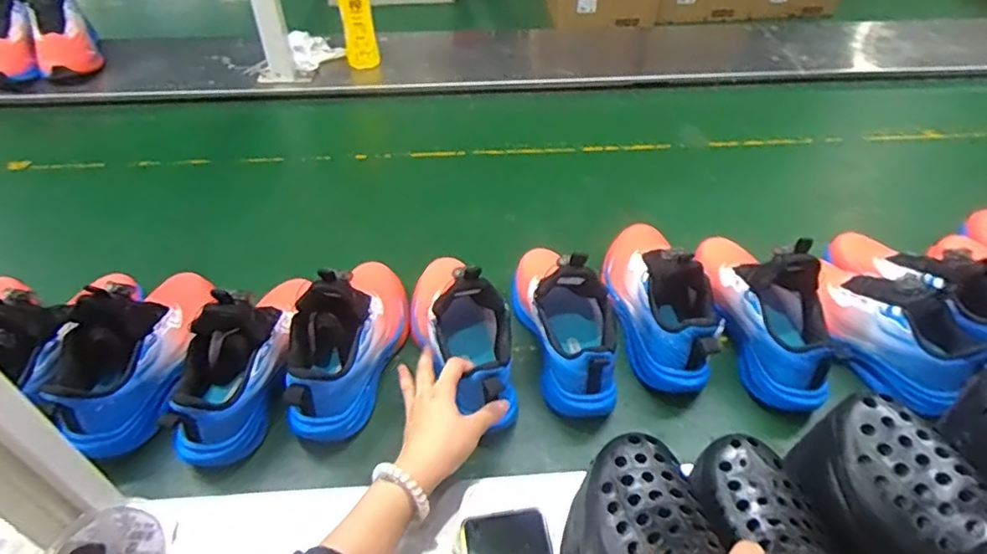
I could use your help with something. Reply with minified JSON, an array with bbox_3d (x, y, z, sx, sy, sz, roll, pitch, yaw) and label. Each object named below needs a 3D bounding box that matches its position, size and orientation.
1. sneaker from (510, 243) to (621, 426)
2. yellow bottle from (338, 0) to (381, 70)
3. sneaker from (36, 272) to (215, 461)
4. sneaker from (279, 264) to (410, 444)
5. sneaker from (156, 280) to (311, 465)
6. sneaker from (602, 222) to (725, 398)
[{"bbox_3d":[0.081,0.030,0.654,0.082,0.127,0.211,-9,45,-9],"label":"sneaker"},{"bbox_3d":[-0.255,-0.495,1.092,0.060,0.203,0.057,-10,45,-10],"label":"yellow bottle"},{"bbox_3d":[-0.389,0.061,0.617,0.091,0.129,0.213,-3,44,-3],"label":"sneaker"},{"bbox_3d":[-0.158,0.048,0.636,0.083,0.133,0.222,10,45,10],"label":"sneaker"},{"bbox_3d":[-0.266,0.069,0.632,0.090,0.143,0.232,1,44,1],"label":"sneaker"},{"bbox_3d":[0.188,0.011,0.707,0.110,0.118,0.249,-5,44,-5],"label":"sneaker"}]

